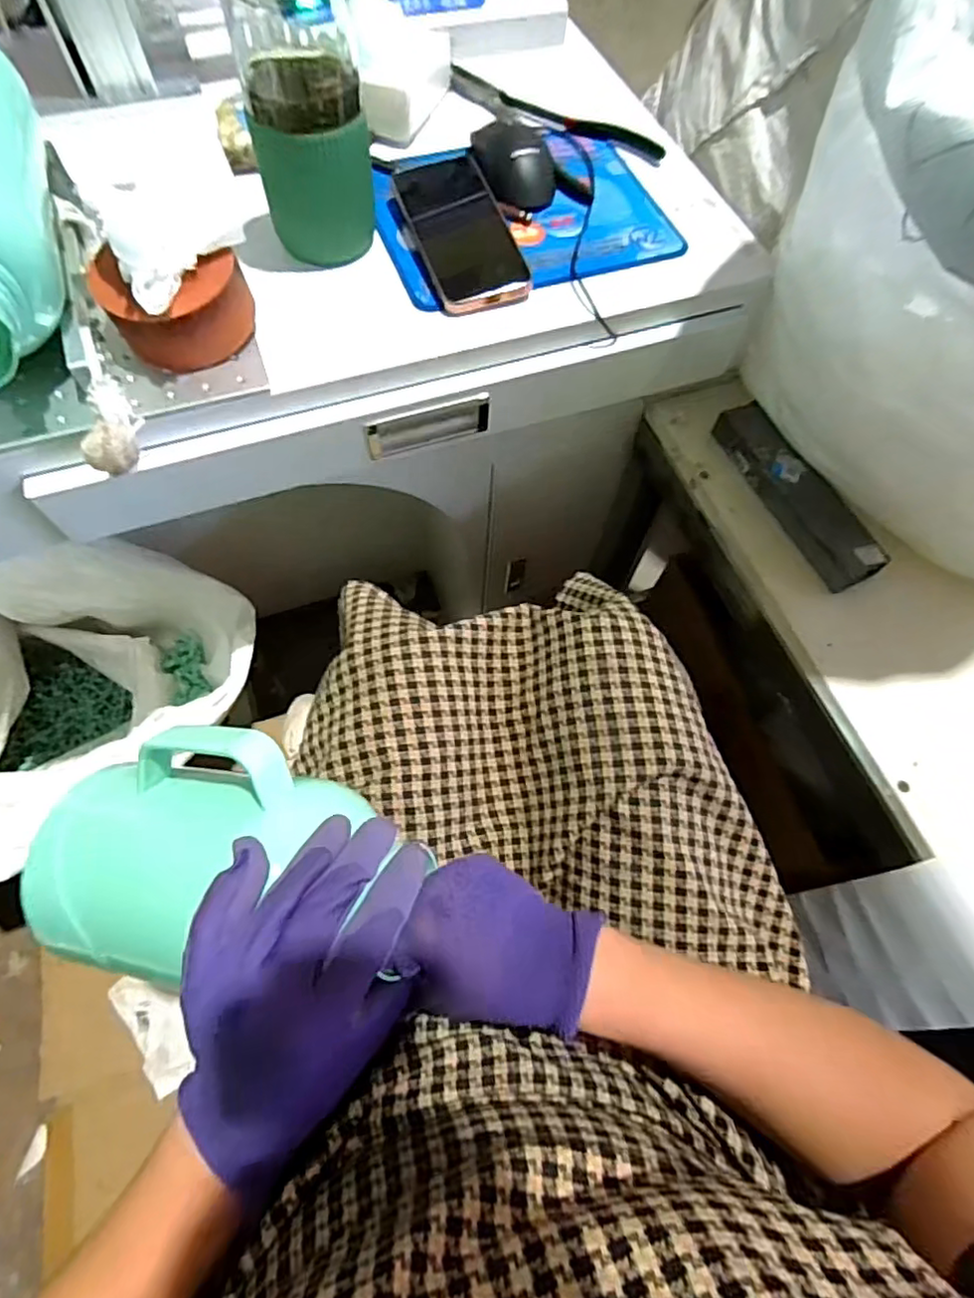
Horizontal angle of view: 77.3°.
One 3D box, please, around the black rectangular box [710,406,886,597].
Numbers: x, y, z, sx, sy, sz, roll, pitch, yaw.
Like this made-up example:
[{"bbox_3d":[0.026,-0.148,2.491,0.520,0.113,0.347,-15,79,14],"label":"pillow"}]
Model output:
[{"bbox_3d":[0.288,-0.149,0.572,0.053,0.026,0.204,-26,70,-13],"label":"black rectangular box"}]

